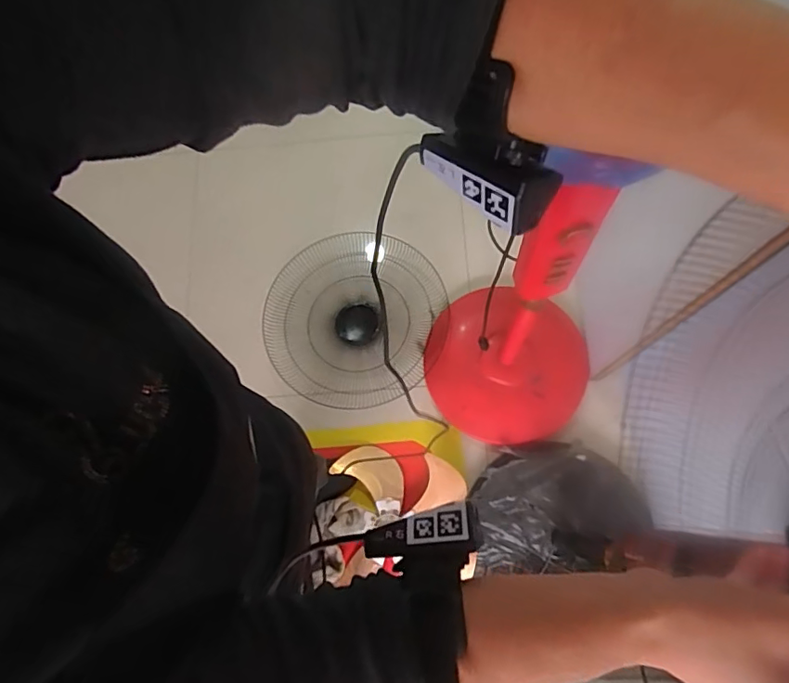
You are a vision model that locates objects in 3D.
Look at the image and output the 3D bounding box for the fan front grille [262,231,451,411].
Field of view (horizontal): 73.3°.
[{"bbox_3d":[-0.115,-0.063,1.484,0.500,0.060,0.483,0,68,1],"label":"fan front grille"}]

